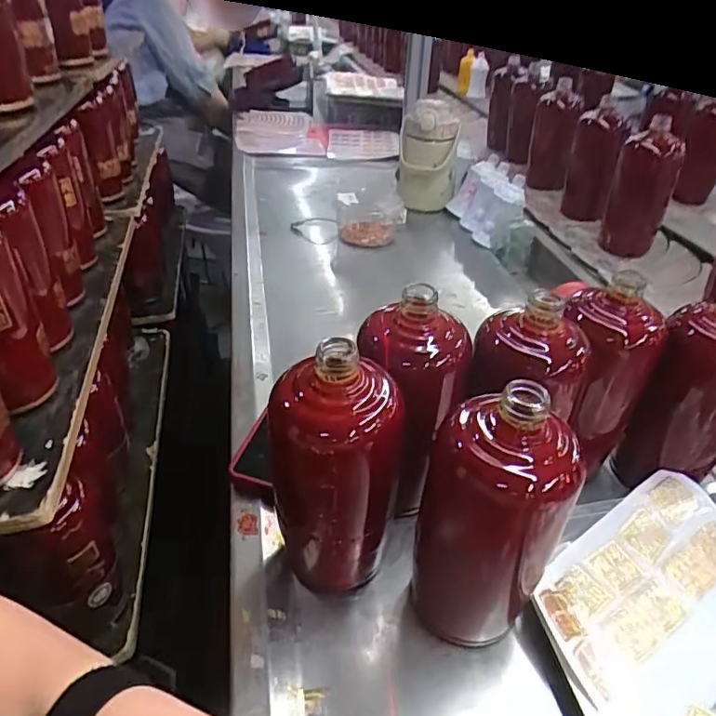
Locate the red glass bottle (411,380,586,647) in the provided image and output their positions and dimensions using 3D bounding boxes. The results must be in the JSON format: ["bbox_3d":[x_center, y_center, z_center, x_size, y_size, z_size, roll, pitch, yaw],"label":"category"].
[{"bbox_3d":[0.081,0.098,0.342,0.081,0.189,0.062,8,37,10],"label":"red glass bottle"}]

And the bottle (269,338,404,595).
[{"bbox_3d":[-0.013,0.081,0.362,0.081,0.189,0.067,-4,36,-7],"label":"bottle"}]

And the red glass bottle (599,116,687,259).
[{"bbox_3d":[0.427,-0.251,0.836,0.079,0.198,0.073,14,37,18],"label":"red glass bottle"}]

